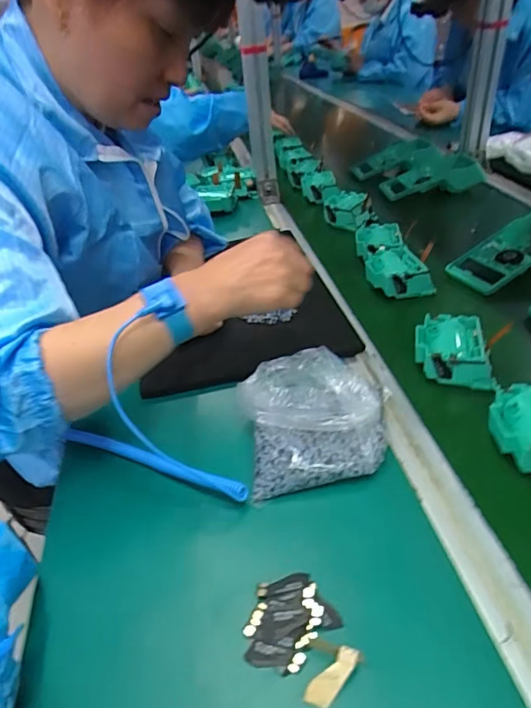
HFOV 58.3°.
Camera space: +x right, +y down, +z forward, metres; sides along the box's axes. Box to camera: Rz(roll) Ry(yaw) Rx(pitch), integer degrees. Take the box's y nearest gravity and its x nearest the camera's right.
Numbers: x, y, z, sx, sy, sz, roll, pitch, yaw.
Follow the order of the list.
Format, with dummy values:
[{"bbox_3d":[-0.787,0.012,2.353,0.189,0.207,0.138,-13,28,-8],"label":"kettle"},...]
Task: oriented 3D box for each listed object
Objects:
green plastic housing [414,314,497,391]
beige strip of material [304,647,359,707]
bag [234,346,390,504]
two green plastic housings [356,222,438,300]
[{"bbox_3d":[0.198,-0.002,0.509,0.074,0.045,0.076,2,36,10],"label":"green plastic housing"},{"bbox_3d":[0.040,0.192,0.282,0.039,0.006,0.014,-43,47,-13],"label":"beige strip of material"},{"bbox_3d":[0.043,0.051,0.435,0.128,0.061,0.137,-9,36,-4],"label":"bag"},{"bbox_3d":[0.177,-0.140,0.703,0.081,0.045,0.193,-7,37,-1],"label":"two green plastic housings"}]

